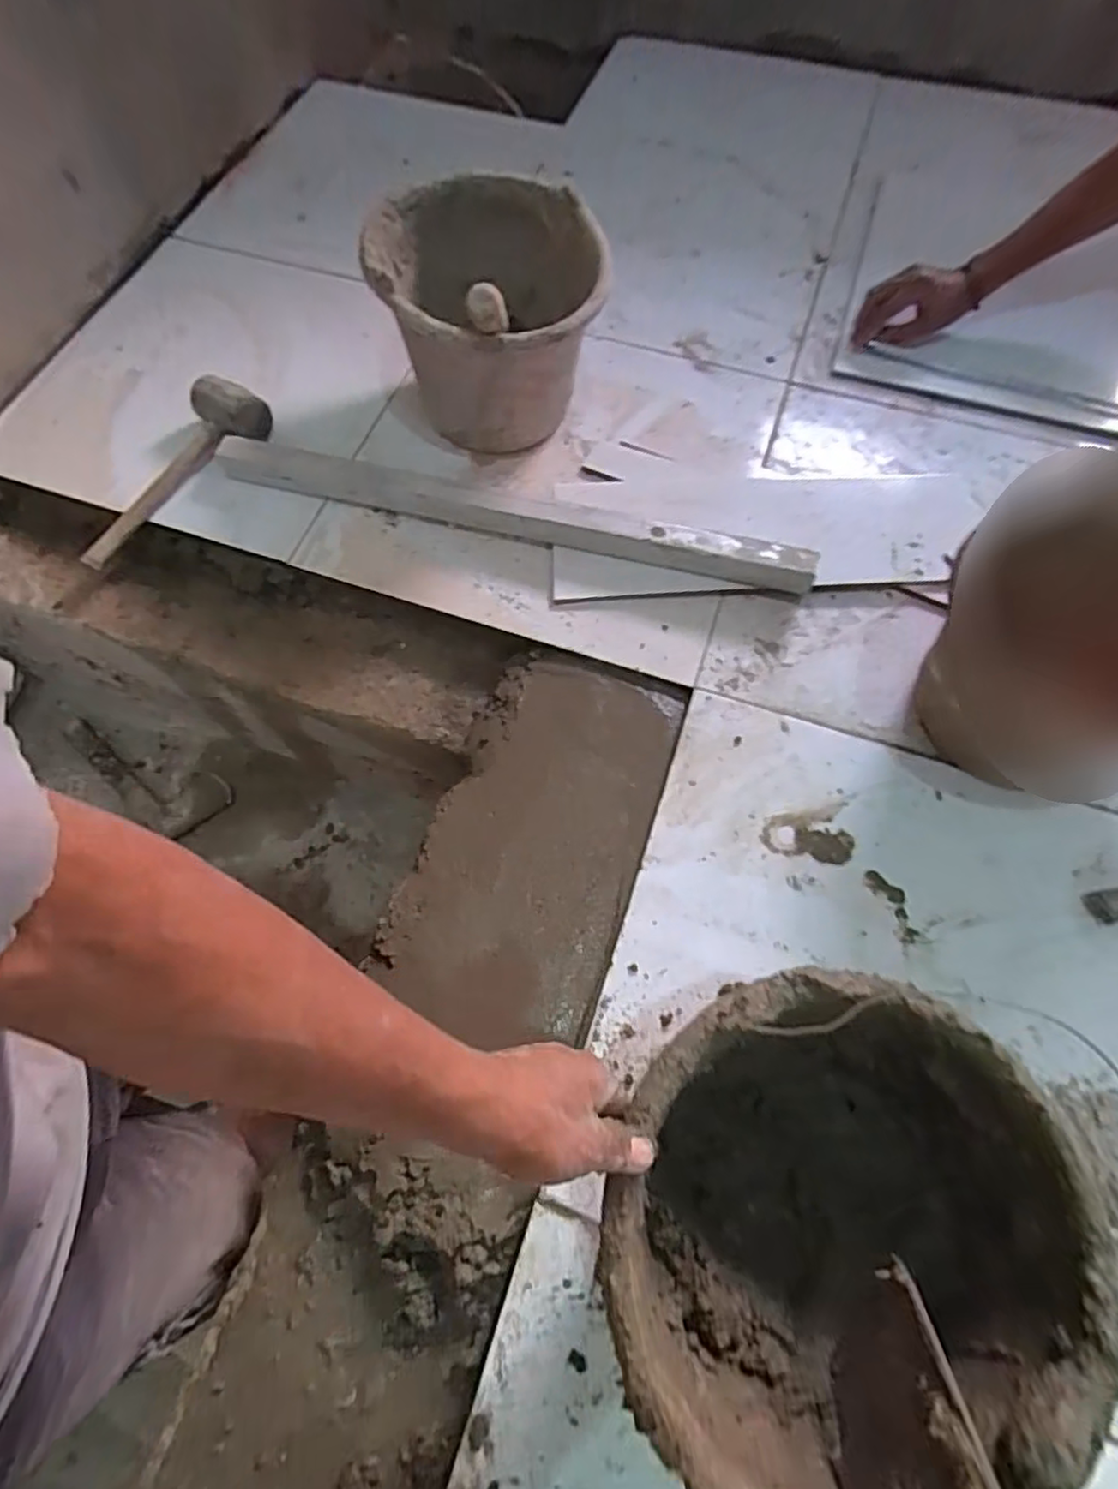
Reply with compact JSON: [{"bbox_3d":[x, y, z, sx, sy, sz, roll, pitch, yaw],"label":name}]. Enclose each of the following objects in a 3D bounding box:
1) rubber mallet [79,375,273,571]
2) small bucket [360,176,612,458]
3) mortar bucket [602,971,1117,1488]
[{"bbox_3d":[-0.485,-0.339,0.823,0.100,0.068,0.284,40,73,15],"label":"rubber mallet"},{"bbox_3d":[-0.076,-0.491,0.781,0.240,0.229,0.289,-7,67,-3],"label":"small bucket"},{"bbox_3d":[0.168,0.303,0.446,0.272,0.173,0.262,1,67,1],"label":"mortar bucket"}]

